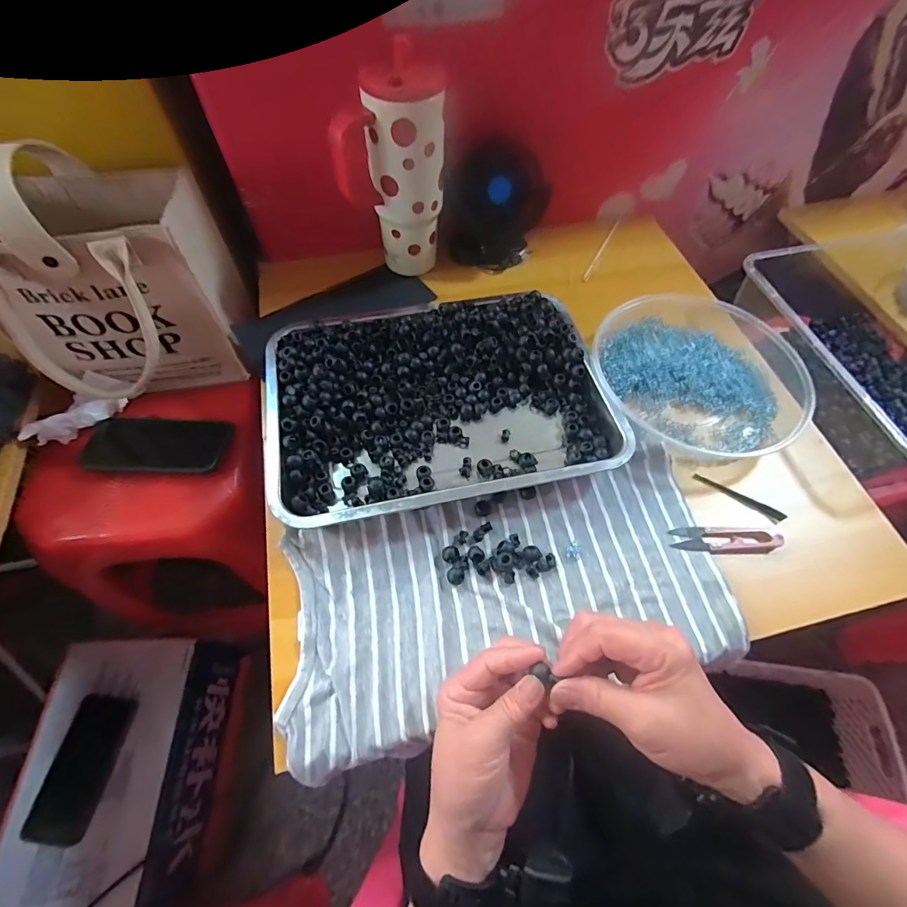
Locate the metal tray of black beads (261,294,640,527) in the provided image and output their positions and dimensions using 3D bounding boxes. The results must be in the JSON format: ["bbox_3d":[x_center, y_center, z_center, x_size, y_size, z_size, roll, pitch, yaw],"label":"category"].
[{"bbox_3d":[-0.016,-0.056,0.472,0.340,0.045,0.244,-12,61,-8],"label":"metal tray of black beads"}]

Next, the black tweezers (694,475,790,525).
[{"bbox_3d":[0.286,0.043,0.447,0.088,0.011,0.009,29,64,14],"label":"black tweezers"}]

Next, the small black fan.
[{"bbox_3d":[0.054,-0.316,0.577,0.125,0.133,0.066,7,60,2],"label":"small black fan"}]

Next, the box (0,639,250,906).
[{"bbox_3d":[-0.467,0.463,0.668,0.224,0.170,0.325,1,60,-1],"label":"box"}]

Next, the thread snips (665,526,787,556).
[{"bbox_3d":[0.260,0.082,0.424,0.102,0.010,0.026,0,60,-2],"label":"thread snips"}]

